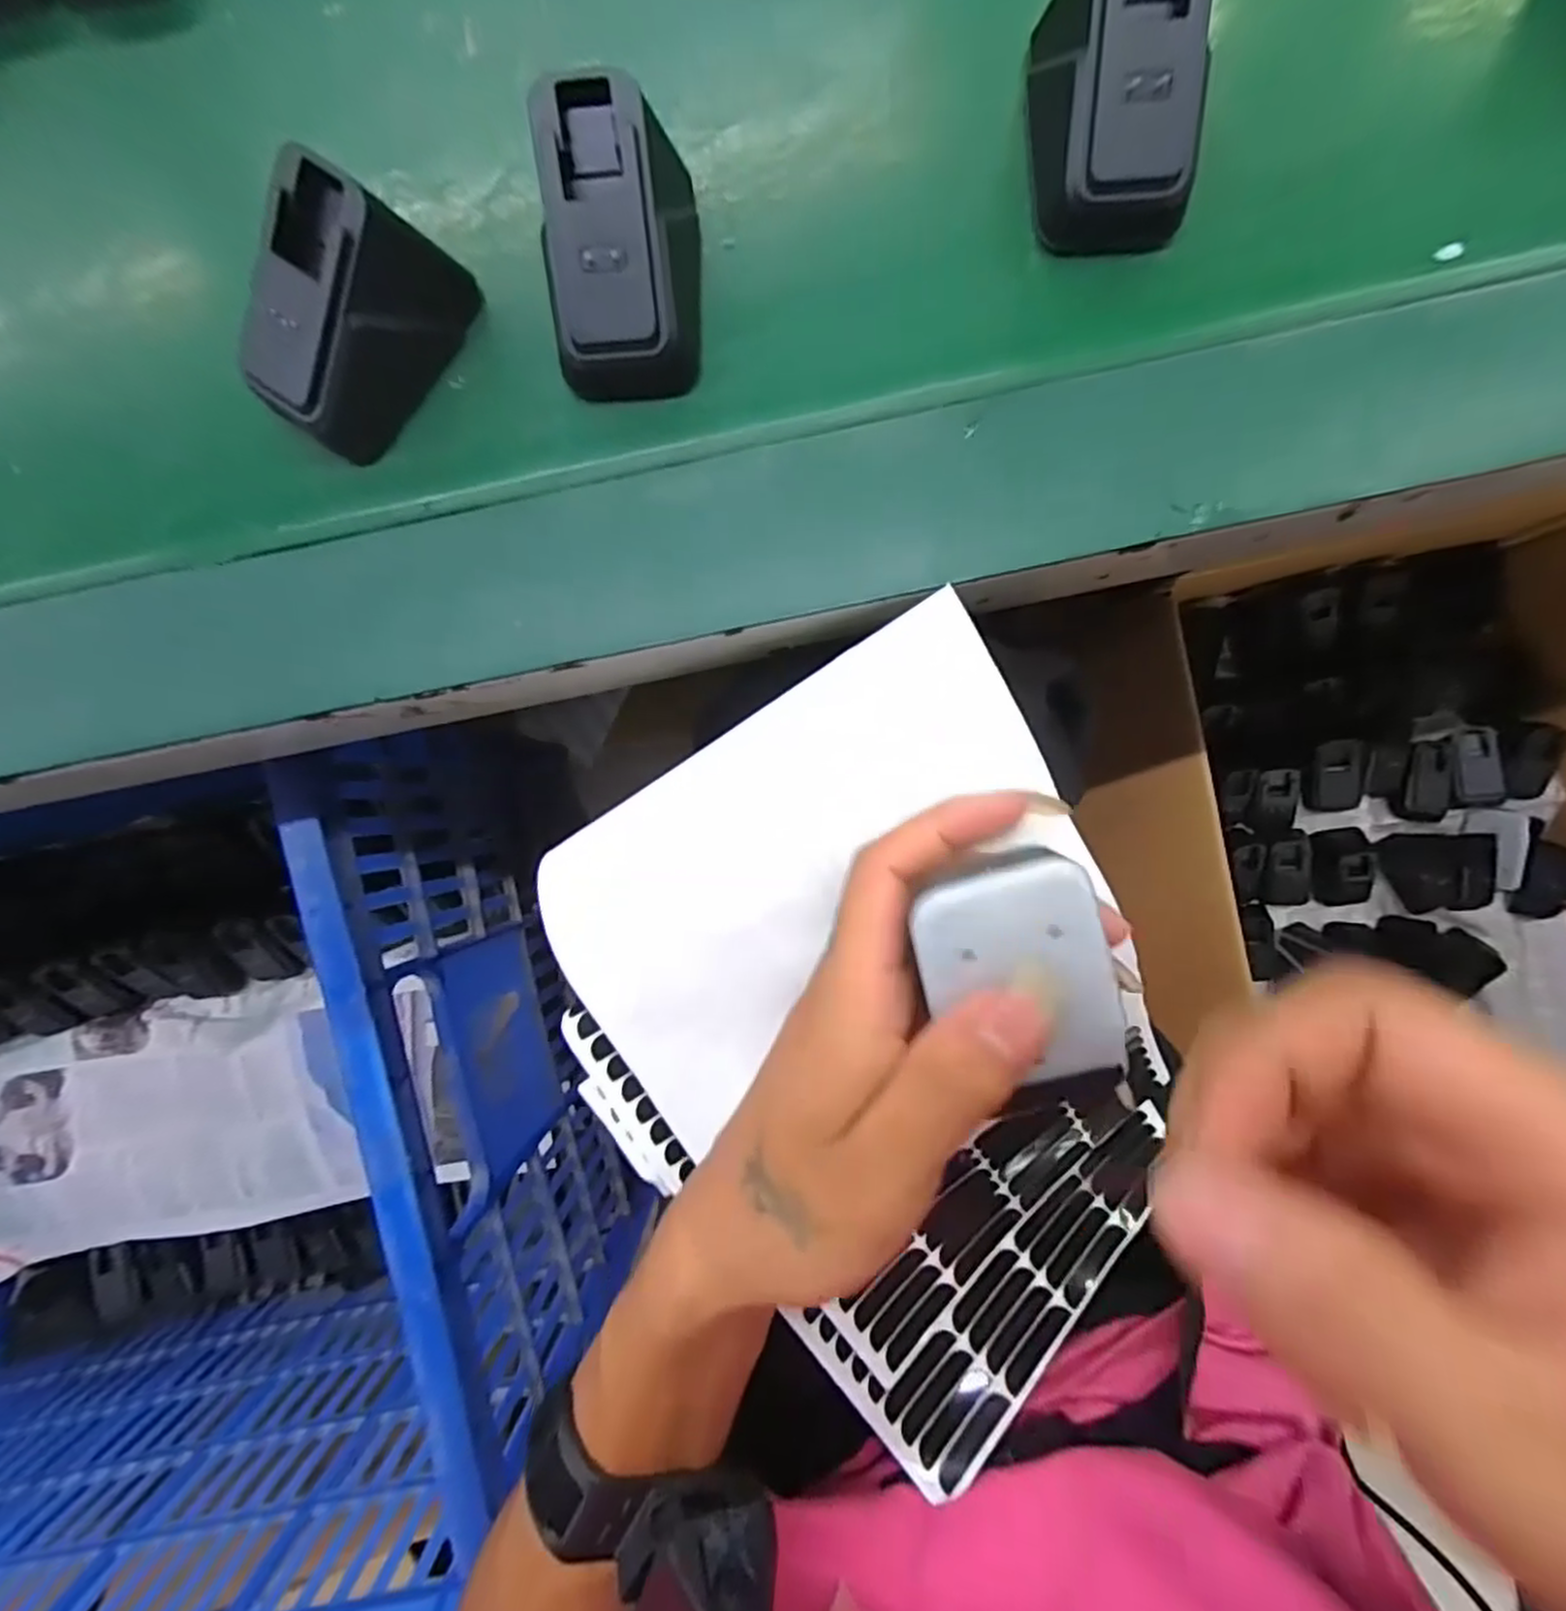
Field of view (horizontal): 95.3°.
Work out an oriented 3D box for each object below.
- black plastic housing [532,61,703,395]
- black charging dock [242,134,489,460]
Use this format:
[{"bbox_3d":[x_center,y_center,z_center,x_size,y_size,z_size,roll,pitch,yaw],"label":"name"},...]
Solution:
[{"bbox_3d":[-0.045,-0.154,0.201,0.044,0.041,0.063,1,91,4],"label":"black plastic housing"},{"bbox_3d":[-0.125,-0.140,0.205,0.034,0.039,0.066,35,93,3],"label":"black charging dock"}]

